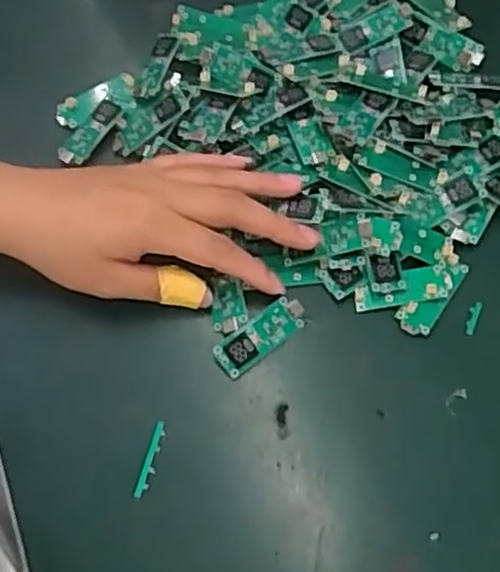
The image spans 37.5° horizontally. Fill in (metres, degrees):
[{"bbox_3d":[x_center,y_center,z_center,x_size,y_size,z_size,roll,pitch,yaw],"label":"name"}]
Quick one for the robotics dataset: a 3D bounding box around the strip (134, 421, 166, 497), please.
[{"bbox_3d":[-0.048,0.085,0.359,0.006,0.004,0.038,14,69,5],"label":"strip"}]

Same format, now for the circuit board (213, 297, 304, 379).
[{"bbox_3d":[0.006,0.026,0.380,0.051,0.004,0.018,-36,90,-15],"label":"circuit board"}]

